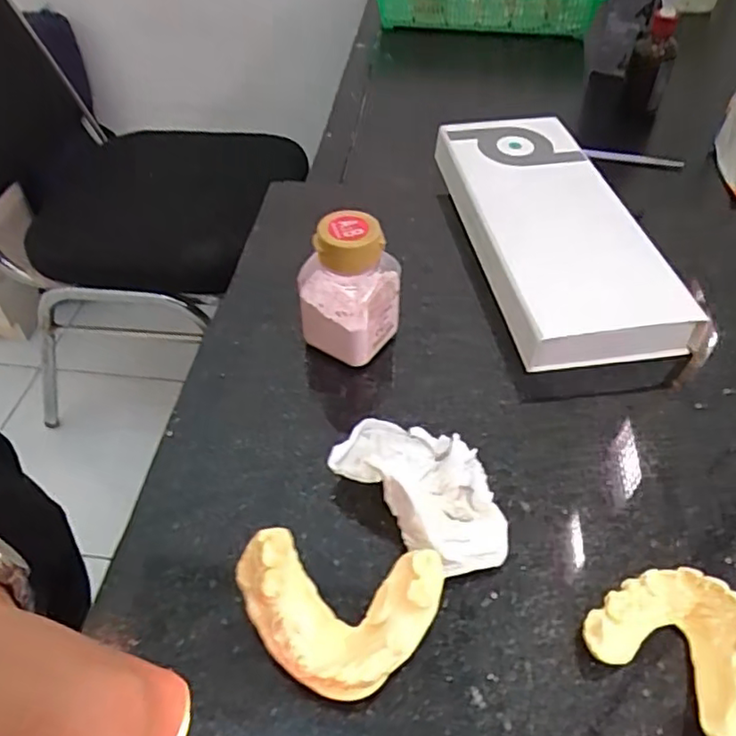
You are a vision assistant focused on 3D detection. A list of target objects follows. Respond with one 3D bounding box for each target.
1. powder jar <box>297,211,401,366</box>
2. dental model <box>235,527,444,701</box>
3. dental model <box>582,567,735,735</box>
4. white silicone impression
[{"bbox_3d":[-0.010,-0.040,0.314,0.043,0.075,0.040,21,51,18],"label":"powder jar"},{"bbox_3d":[-0.012,0.090,0.226,0.073,0.029,0.049,5,48,5],"label":"dental model"},{"bbox_3d":[0.114,0.099,0.223,0.060,0.021,0.047,34,56,27],"label":"dental model"},{"bbox_3d":[0.025,0.049,0.265,0.048,0.025,0.081,-36,57,-28],"label":"white silicone impression"}]

